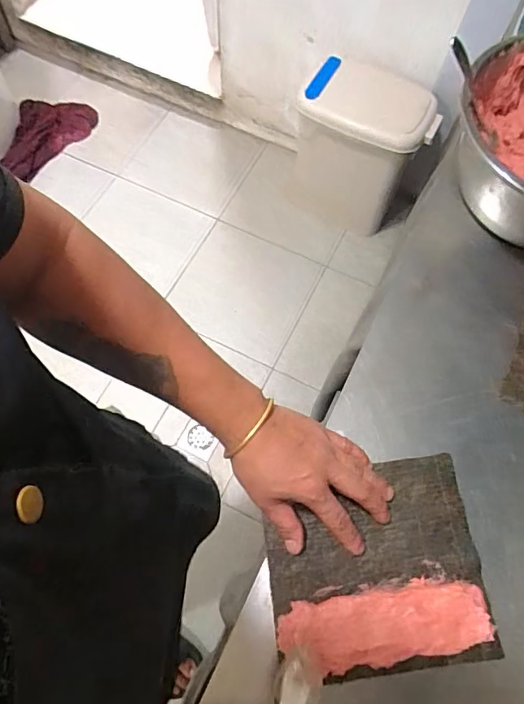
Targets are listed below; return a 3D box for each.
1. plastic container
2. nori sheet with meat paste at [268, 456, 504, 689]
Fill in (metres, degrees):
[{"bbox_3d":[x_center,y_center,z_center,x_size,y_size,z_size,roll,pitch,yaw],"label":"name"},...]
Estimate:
[{"bbox_3d":[0.275,-0.602,1.472,0.349,0.472,0.265,16,67,5],"label":"plastic container"},{"bbox_3d":[0.107,0.201,0.459,0.198,0.018,0.180,-6,68,-6],"label":"nori sheet with meat paste"}]

